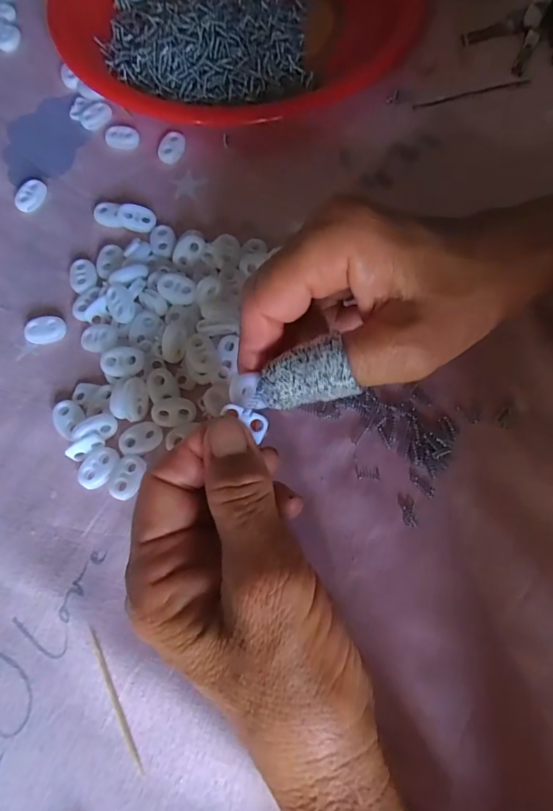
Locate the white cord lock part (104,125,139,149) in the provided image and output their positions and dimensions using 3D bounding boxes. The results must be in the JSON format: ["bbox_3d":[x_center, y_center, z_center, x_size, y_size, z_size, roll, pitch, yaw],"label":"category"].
[{"bbox_3d":[-0.102,-0.178,0.309,0.022,0.006,0.015,14,72,6],"label":"white cord lock part"}]

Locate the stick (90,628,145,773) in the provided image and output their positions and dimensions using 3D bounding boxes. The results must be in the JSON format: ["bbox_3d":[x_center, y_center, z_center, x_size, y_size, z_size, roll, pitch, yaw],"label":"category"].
[{"bbox_3d":[-0.070,0.126,0.201,0.004,0.004,0.059,-26,72,-8],"label":"stick"}]

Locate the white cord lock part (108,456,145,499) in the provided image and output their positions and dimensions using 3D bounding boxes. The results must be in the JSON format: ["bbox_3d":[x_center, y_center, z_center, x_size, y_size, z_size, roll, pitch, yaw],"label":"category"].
[{"bbox_3d":[-0.075,0.036,0.233,0.014,0.004,0.022,14,72,6],"label":"white cord lock part"}]

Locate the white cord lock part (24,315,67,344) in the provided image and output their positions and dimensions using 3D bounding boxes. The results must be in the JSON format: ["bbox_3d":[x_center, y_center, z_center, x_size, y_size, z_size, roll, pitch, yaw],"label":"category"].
[{"bbox_3d":[-0.130,-0.043,0.262,0.021,0.007,0.014,-12,71,-3],"label":"white cord lock part"}]

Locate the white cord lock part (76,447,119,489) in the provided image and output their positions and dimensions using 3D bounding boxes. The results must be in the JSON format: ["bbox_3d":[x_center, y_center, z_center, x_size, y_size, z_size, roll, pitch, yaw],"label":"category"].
[{"bbox_3d":[-0.090,0.031,0.235,0.015,0.004,0.023,33,75,12],"label":"white cord lock part"}]

